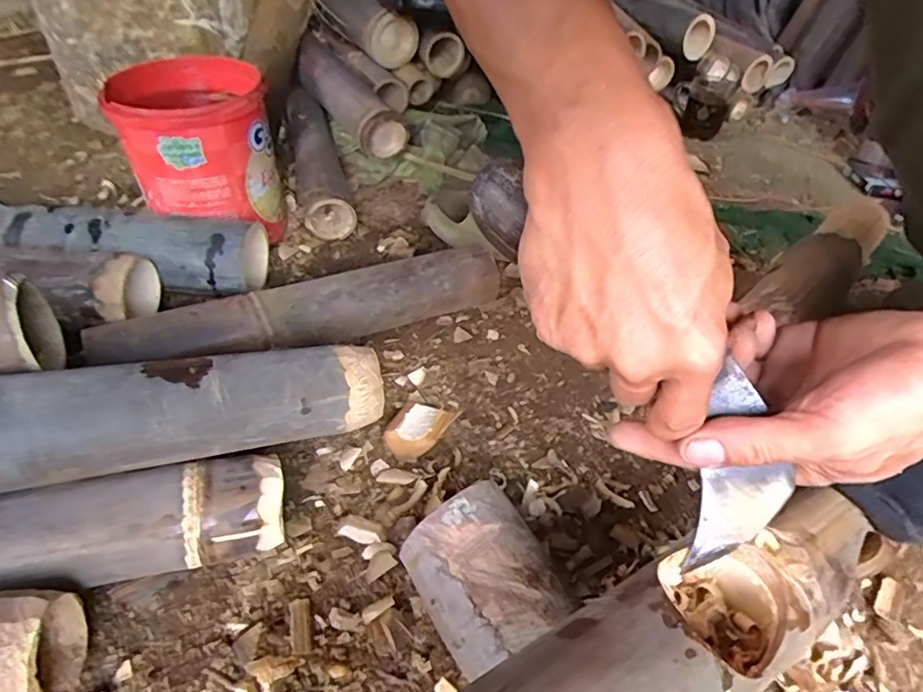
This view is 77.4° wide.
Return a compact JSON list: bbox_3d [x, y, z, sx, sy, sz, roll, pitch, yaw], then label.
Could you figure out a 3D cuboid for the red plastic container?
[{"bbox_3d":[-0.258,-0.186,0.578,0.136,0.150,0.133,-11,45,-19],"label":"red plastic container"}]

